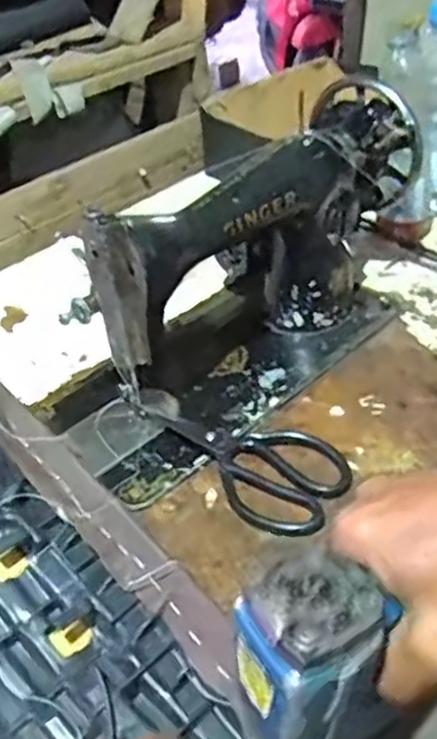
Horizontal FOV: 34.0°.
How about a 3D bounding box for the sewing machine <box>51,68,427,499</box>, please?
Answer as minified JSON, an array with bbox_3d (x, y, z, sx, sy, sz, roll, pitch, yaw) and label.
[{"bbox_3d":[0.016,-0.099,0.655,0.173,0.189,0.414,30,50,35],"label":"sewing machine"}]

